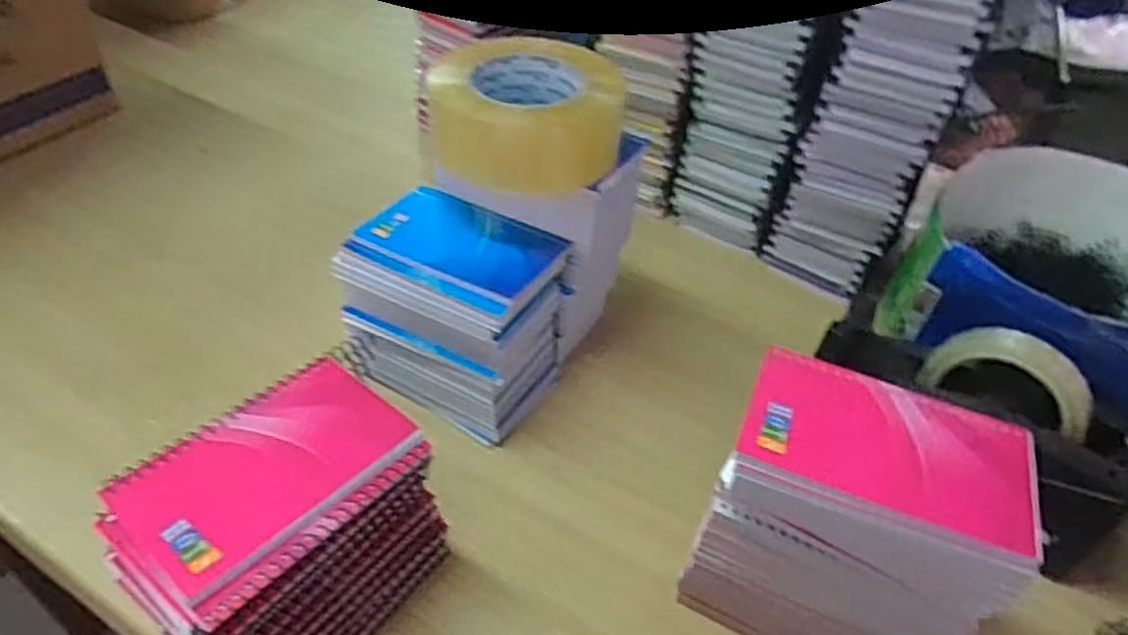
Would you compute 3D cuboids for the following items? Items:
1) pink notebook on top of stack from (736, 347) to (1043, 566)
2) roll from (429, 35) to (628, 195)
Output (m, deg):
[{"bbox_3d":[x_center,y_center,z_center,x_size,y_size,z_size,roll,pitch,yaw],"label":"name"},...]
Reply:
[{"bbox_3d":[0.154,0.058,0.361,0.129,0.009,0.077,18,44,15],"label":"pink notebook on top of stack"},{"bbox_3d":[-0.026,-0.141,0.516,0.126,0.059,0.122,2,42,-2],"label":"roll"}]

